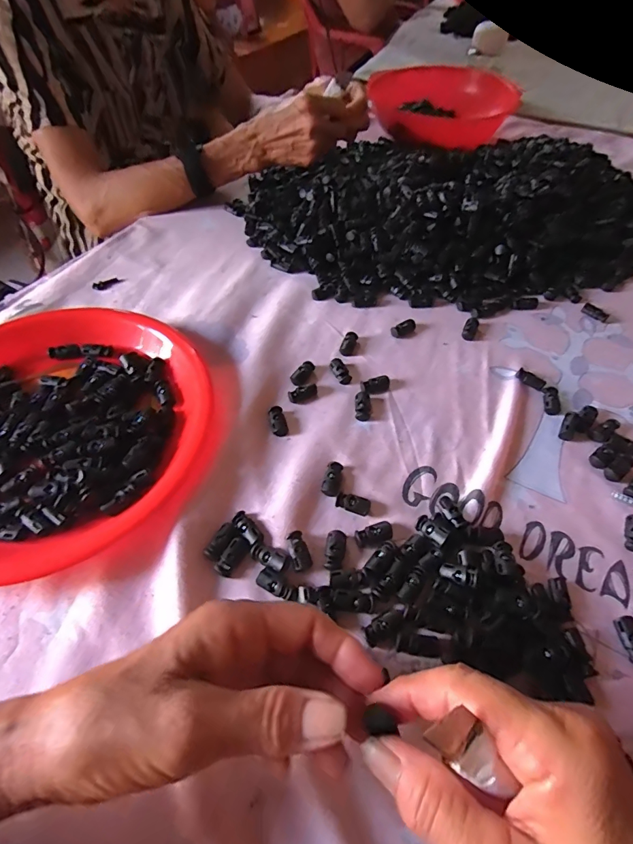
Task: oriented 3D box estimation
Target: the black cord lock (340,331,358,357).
[{"bbox_3d":[0.034,-0.080,0.432,0.014,0.007,0.030,14,57,9],"label":"black cord lock"}]

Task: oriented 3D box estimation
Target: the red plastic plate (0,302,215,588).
[{"bbox_3d":[-0.218,-0.001,0.351,0.247,0.033,0.254,0,56,0],"label":"red plastic plate"}]

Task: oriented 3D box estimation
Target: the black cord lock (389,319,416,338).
[{"bbox_3d":[0.094,-0.100,0.449,0.029,0.007,0.016,-27,60,-18],"label":"black cord lock"}]

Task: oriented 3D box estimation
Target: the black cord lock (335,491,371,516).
[{"bbox_3d":[0.029,0.063,0.325,0.026,0.008,0.013,14,57,9],"label":"black cord lock"}]

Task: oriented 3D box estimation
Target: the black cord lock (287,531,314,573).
[{"bbox_3d":[-0.012,0.092,0.299,0.015,0.010,0.027,-17,58,-12],"label":"black cord lock"}]

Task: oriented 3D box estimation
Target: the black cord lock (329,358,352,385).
[{"bbox_3d":[0.024,-0.049,0.409,0.013,0.009,0.028,-23,59,-16],"label":"black cord lock"}]

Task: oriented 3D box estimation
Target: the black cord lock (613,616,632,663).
[{"bbox_3d":[0.207,0.142,0.273,0.015,0.006,0.028,-2,56,-2],"label":"black cord lock"}]

